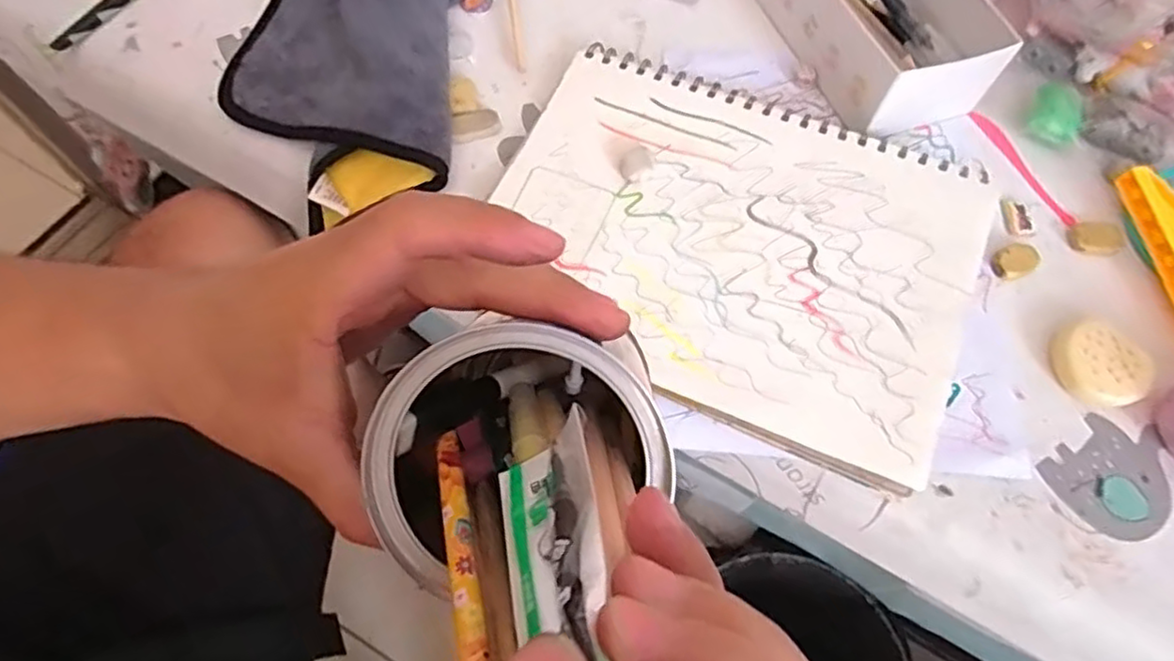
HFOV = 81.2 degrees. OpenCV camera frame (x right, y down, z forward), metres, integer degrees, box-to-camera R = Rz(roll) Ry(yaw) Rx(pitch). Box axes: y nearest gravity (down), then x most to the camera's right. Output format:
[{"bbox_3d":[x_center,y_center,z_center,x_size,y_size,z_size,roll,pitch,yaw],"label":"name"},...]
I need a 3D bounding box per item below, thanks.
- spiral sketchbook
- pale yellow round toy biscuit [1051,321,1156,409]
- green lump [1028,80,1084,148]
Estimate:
[{"bbox_3d":[0.085,-0.055,0.411,0.276,0.018,0.210,22,69,8],"label":"spiral sketchbook"},{"bbox_3d":[0.290,0.019,0.385,0.047,0.012,0.047,0,67,-1],"label":"pale yellow round toy biscuit"},{"bbox_3d":[0.310,-0.143,0.454,0.034,0.018,0.047,32,70,12],"label":"green lump"}]

